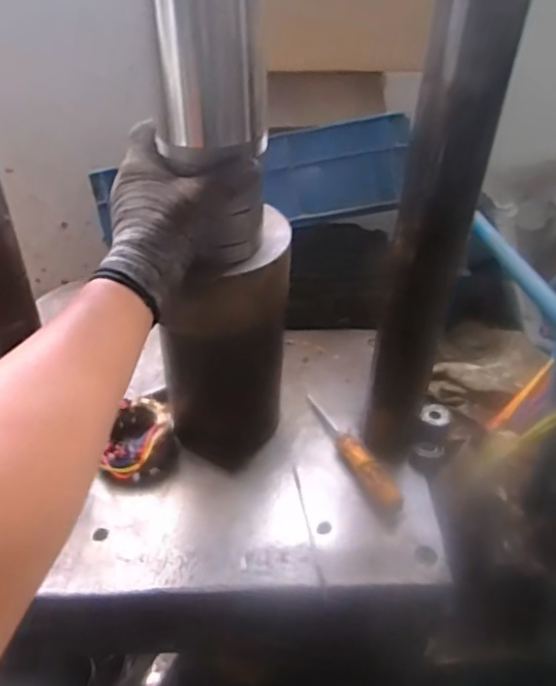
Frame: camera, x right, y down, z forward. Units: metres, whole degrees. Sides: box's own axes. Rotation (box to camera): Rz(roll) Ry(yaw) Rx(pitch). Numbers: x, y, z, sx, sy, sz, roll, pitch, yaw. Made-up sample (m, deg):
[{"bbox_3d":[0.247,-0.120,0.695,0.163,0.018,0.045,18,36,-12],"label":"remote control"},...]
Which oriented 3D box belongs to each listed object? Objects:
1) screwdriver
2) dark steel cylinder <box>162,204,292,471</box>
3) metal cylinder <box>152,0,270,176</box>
[{"bbox_3d":[0.079,0.116,0.694,0.025,0.032,0.185,-17,45,-21],"label":"screwdriver"},{"bbox_3d":[-0.051,0.006,0.647,0.120,0.254,0.103,4,41,1],"label":"dark steel cylinder"},{"bbox_3d":[-0.057,-0.225,0.460,0.083,0.143,0.075,-13,43,-18],"label":"metal cylinder"}]

